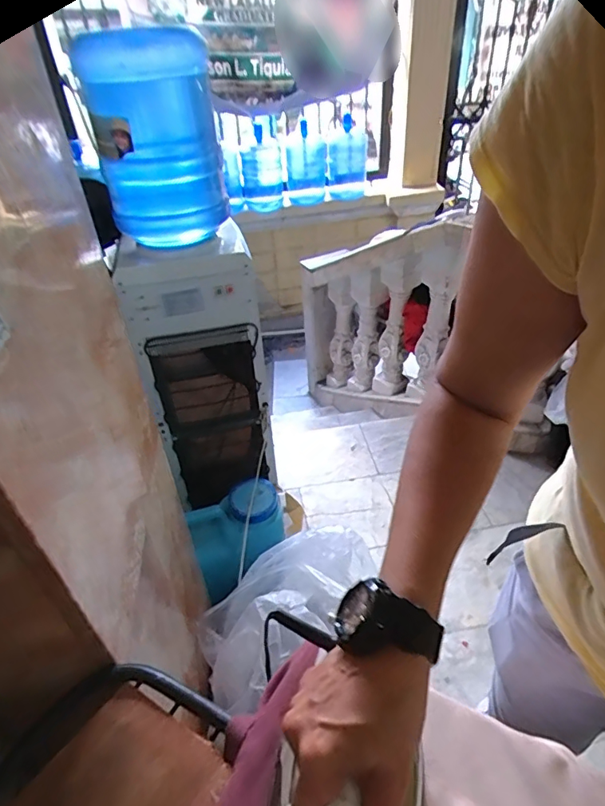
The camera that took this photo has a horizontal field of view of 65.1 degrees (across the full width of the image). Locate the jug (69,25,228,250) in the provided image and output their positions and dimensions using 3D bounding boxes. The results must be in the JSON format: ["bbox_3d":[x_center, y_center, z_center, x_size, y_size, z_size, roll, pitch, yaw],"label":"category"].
[{"bbox_3d":[-0.298,-0.539,0.989,0.247,0.357,0.257,-12,39,-11],"label":"jug"}]

